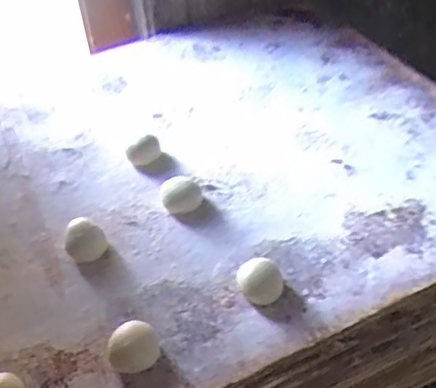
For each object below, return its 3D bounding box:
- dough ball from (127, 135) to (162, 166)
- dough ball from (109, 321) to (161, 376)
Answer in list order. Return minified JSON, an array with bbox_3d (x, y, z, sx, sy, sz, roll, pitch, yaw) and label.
[{"bbox_3d":[-0.065,-0.038,0.518,0.013,0.020,0.032,29,53,31],"label":"dough ball"},{"bbox_3d":[-0.054,0.100,0.376,0.031,0.021,0.030,-2,43,2],"label":"dough ball"}]

